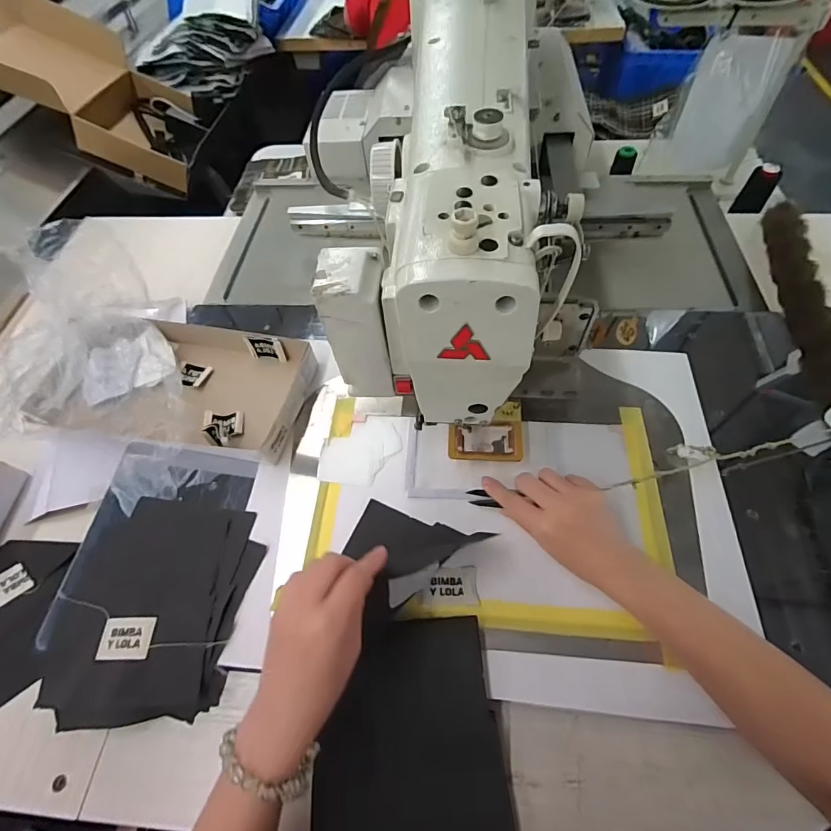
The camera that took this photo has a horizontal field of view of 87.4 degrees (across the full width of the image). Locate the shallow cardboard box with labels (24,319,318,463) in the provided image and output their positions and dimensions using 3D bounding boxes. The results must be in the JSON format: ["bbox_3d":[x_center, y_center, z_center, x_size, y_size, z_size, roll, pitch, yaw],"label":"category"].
[{"bbox_3d":[-0.267,-0.043,0.539,0.266,0.043,0.193,6,59,6],"label":"shallow cardboard box with labels"}]

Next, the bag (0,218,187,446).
[{"bbox_3d":[-0.386,-0.074,0.515,0.173,0.135,0.274,-19,59,-9],"label":"bag"}]

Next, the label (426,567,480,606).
[{"bbox_3d":[0.034,0.164,0.417,0.049,0.004,0.034,-2,61,-3],"label":"label"}]

